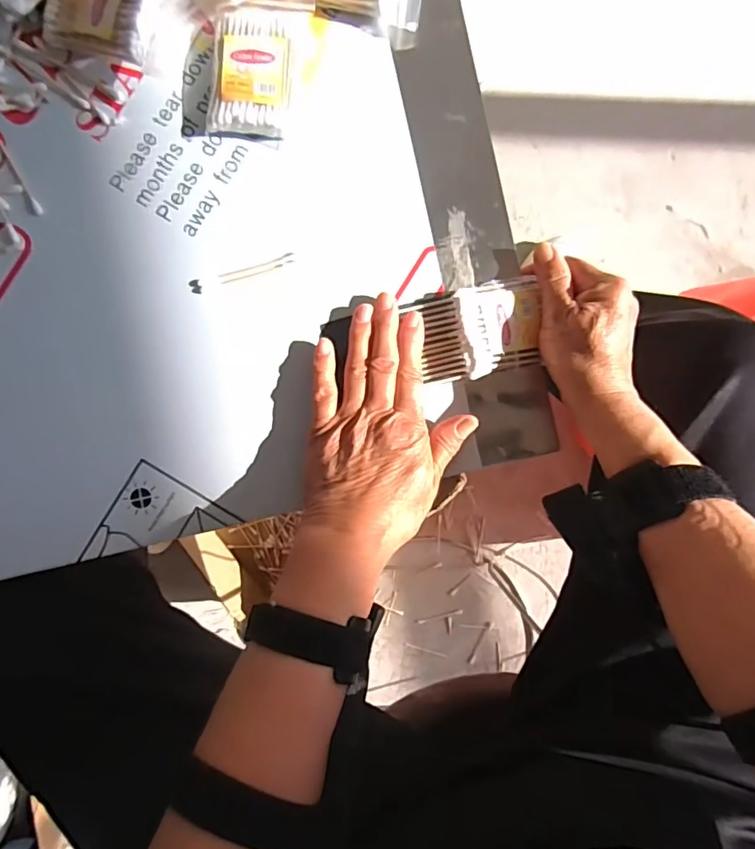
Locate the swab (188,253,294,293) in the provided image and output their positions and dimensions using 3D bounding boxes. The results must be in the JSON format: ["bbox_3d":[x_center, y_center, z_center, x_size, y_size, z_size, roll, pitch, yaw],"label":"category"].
[{"bbox_3d":[-0.093,-0.104,0.353,0.072,0.004,0.008,-18,91,-2],"label":"swab"}]

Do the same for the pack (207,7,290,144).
[{"bbox_3d":[-0.084,-0.234,0.346,0.050,0.020,0.078,6,90,-2],"label":"pack"}]

